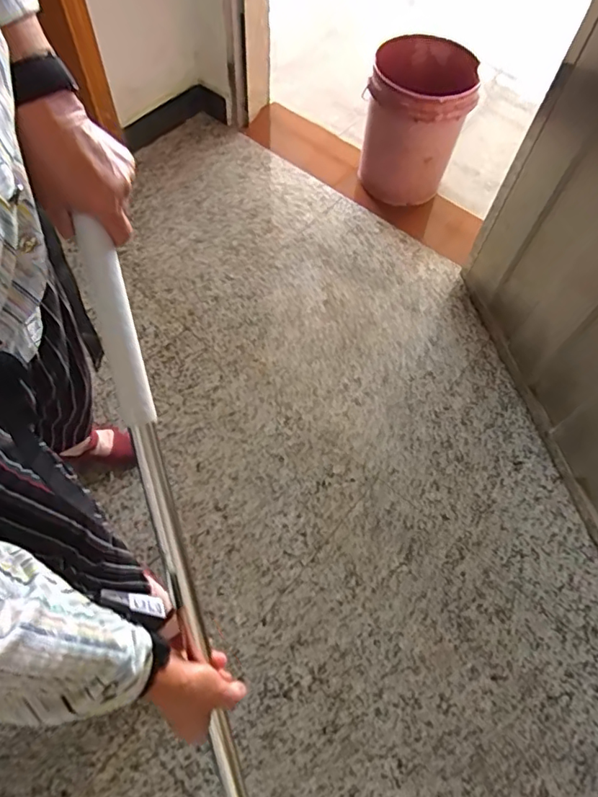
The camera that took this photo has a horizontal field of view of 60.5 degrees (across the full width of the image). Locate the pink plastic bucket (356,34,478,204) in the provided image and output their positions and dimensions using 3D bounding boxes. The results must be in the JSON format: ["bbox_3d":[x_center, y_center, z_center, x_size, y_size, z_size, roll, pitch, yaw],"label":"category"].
[{"bbox_3d":[0.314,-0.761,1.432,0.251,0.351,0.272,1,62,-2],"label":"pink plastic bucket"}]

